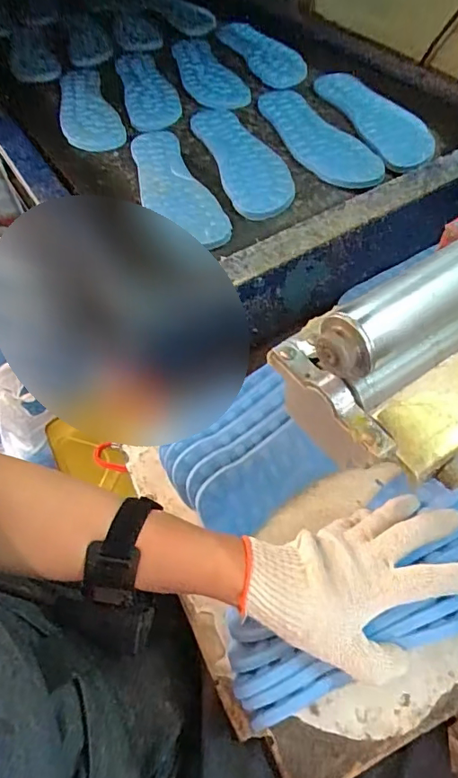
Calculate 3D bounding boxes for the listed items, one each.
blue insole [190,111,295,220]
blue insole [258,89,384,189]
[{"bbox_3d":[0.015,-0.300,0.641,0.078,0.014,0.244,-17,55,-6],"label":"blue insole"},{"bbox_3d":[0.113,-0.342,0.673,0.075,0.018,0.264,-22,56,-10],"label":"blue insole"}]

